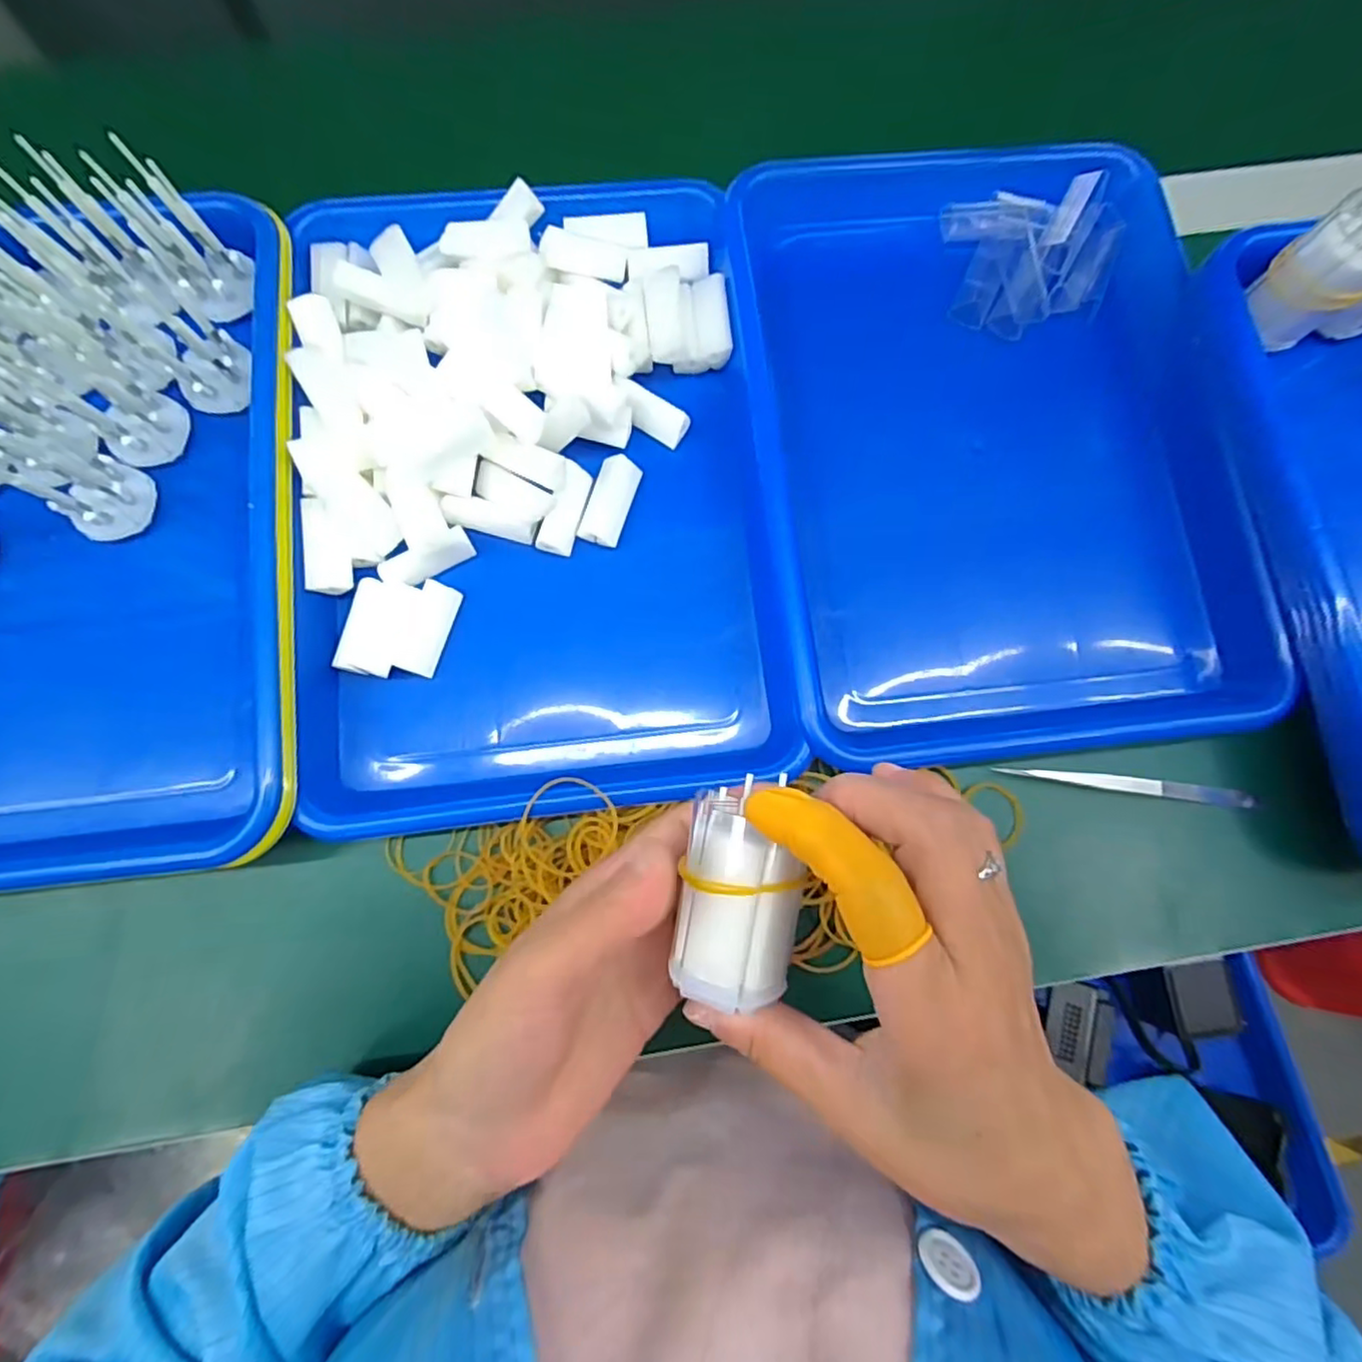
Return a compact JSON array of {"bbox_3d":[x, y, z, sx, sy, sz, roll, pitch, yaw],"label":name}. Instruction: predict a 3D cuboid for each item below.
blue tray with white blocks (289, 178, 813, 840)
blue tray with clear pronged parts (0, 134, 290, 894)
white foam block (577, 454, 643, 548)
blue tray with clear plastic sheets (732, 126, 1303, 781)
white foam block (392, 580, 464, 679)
[{"bbox_3d":[-0.075,-0.100,0.329,0.234,0.041,0.329,-7,79,-3],"label":"blue tray with white blocks"},{"bbox_3d":[-0.310,-0.080,0.302,0.249,0.069,0.343,-6,79,-3],"label":"blue tray with clear pronged parts"},{"bbox_3d":[-0.037,-0.094,0.334,0.021,0.010,0.046,18,79,2],"label":"white foam block"},{"bbox_3d":[0.162,-0.135,0.347,0.239,0.049,0.341,-6,79,-3],"label":"blue tray with clear plastic sheets"},{"bbox_3d":[-0.124,-0.026,0.317,0.018,0.013,0.046,18,79,2],"label":"white foam block"}]

